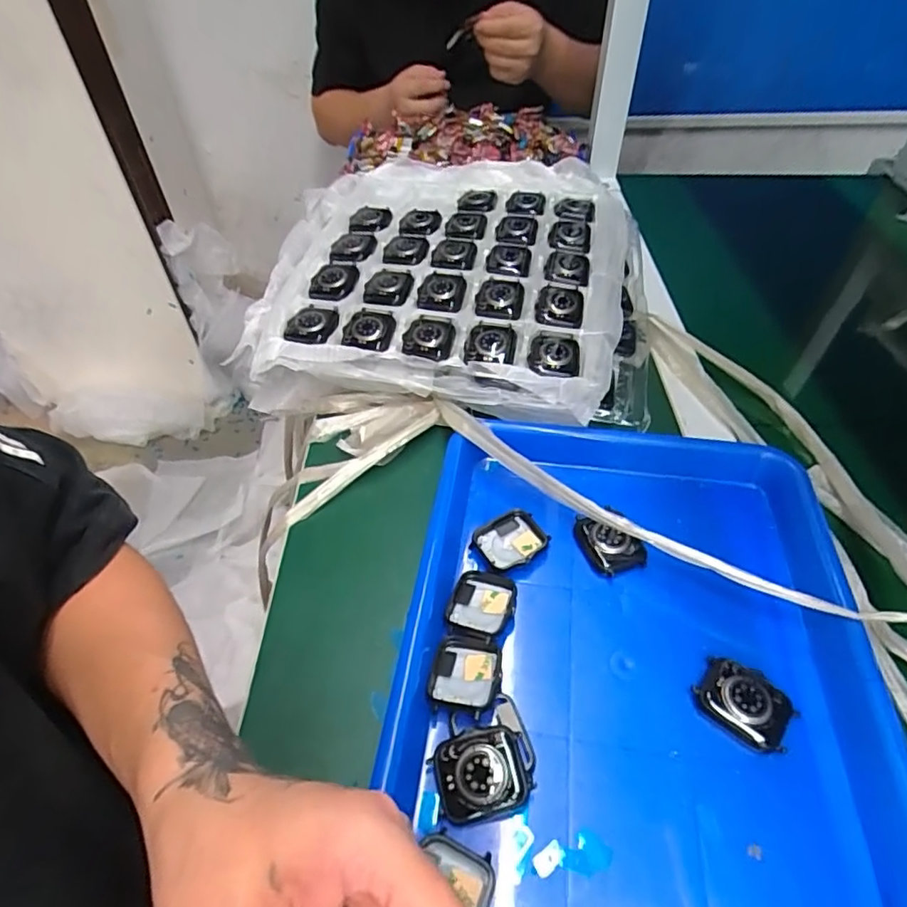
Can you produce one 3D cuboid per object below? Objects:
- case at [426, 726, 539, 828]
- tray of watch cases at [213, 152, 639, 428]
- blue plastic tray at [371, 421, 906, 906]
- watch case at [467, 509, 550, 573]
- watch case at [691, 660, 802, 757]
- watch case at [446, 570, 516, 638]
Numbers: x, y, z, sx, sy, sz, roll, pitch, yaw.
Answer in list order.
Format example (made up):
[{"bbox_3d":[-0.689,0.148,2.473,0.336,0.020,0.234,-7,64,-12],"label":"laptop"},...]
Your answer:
[{"bbox_3d":[0.014,0.160,0.277,0.045,0.017,0.036,-10,48,-7],"label":"case"},{"bbox_3d":[-0.002,-0.174,0.541,0.332,0.067,0.350,8,48,9],"label":"tray of watch cases"},{"bbox_3d":[0.102,0.114,0.310,0.260,0.031,0.320,8,50,8],"label":"blue plastic tray"},{"bbox_3d":[0.036,0.059,0.374,0.044,0.009,0.038,-30,53,-23],"label":"watch case"},{"bbox_3d":[0.158,0.134,0.301,0.047,0.012,0.035,31,55,27],"label":"watch case"},{"bbox_3d":[0.018,0.091,0.342,0.040,0.010,0.043,9,48,10],"label":"watch case"}]

